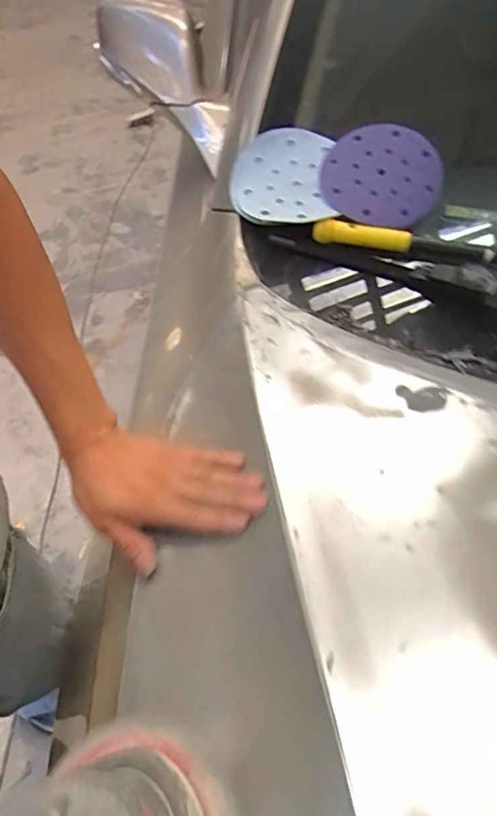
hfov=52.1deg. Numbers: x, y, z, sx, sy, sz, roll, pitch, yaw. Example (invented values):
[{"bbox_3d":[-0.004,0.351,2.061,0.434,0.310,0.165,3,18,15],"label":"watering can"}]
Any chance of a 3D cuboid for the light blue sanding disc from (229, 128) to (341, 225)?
[{"bbox_3d":[0.038,-0.281,0.629,0.127,0.024,0.133,-3,77,15],"label":"light blue sanding disc"}]

